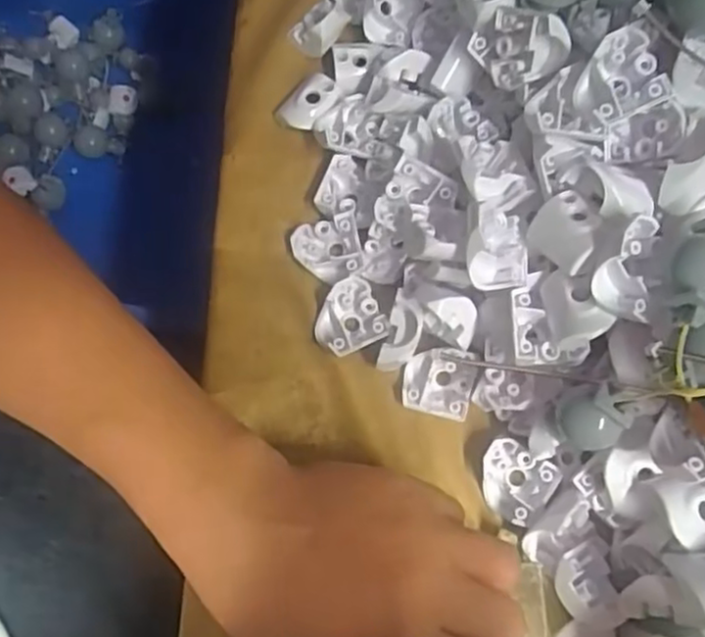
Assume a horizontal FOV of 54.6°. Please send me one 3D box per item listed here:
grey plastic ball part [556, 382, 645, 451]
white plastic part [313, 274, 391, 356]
[{"bbox_3d":[0.090,0.037,0.253,0.024,0.018,0.020,33,76,7],"label":"grey plastic ball part"},{"bbox_3d":[-0.003,0.001,0.317,0.031,0.015,0.030,-25,77,-9],"label":"white plastic part"}]

